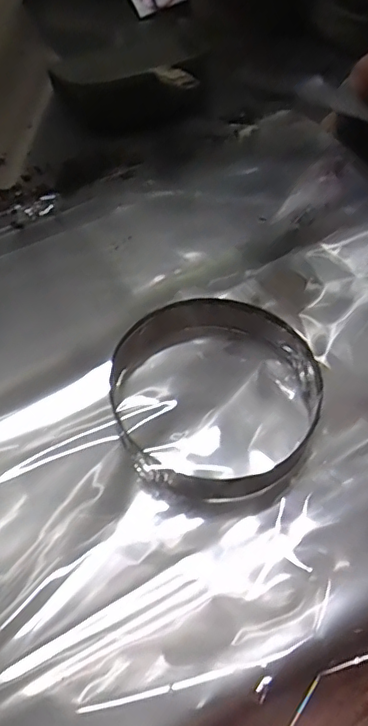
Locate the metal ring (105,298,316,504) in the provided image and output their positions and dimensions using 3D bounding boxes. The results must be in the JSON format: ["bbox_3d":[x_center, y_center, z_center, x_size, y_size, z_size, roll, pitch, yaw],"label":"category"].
[{"bbox_3d":[0.024,0.031,0.529,0.197,0.049,0.192,-1,59,1],"label":"metal ring"}]

